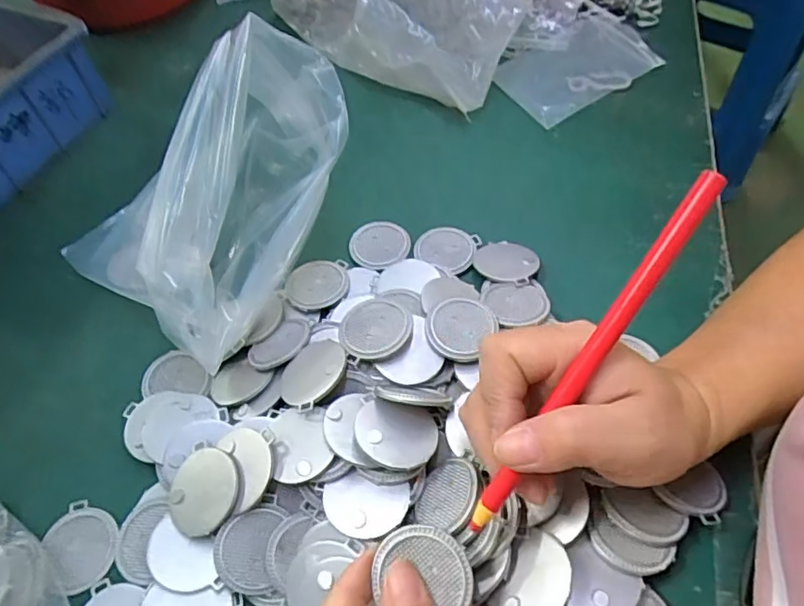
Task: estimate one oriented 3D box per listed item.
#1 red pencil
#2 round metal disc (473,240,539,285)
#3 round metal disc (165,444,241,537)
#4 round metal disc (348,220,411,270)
[{"bbox_3d":[0.071,0.022,0.216,0.012,0.007,0.160,36,99,23],"label":"red pencil"},{"bbox_3d":[0.067,-0.027,0.366,0.040,0.004,0.038,-4,41,4],"label":"round metal disc"},{"bbox_3d":[-0.098,0.093,0.282,0.038,0.005,0.040,-7,65,15],"label":"round metal disc"},{"bbox_3d":[-0.015,-0.040,0.385,0.040,0.004,0.039,-2,57,3],"label":"round metal disc"}]

